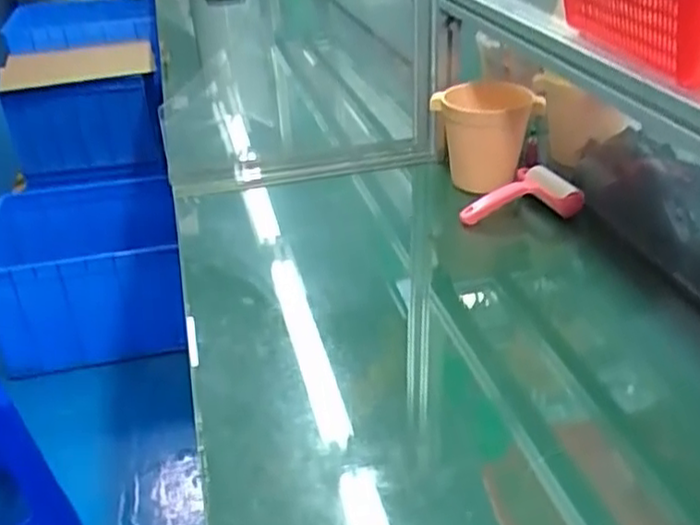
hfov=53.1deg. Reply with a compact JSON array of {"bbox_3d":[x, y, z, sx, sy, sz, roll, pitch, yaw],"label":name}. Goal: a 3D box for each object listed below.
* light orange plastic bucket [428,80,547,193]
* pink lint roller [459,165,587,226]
[{"bbox_3d":[0.211,-0.192,1.106,0.147,0.143,0.149,-2,32,1],"label":"light orange plastic bucket"},{"bbox_3d":[0.247,-0.099,1.046,0.178,0.049,0.089,-6,32,-5],"label":"pink lint roller"}]

